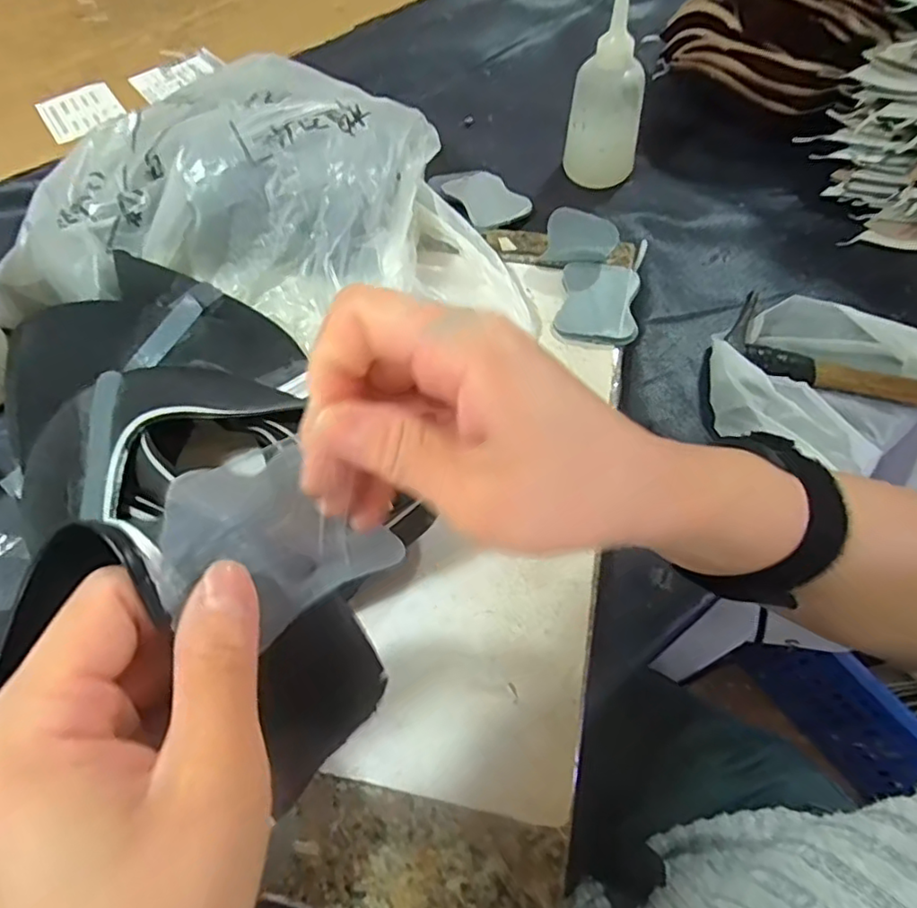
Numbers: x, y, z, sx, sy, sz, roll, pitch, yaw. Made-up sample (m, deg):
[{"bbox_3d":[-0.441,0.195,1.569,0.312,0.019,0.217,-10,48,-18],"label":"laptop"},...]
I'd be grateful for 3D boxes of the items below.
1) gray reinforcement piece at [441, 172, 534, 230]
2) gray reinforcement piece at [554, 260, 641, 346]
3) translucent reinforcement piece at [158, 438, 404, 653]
[{"bbox_3d":[0.026,-0.234,0.544,0.055,0.004,0.077,-29,63,-13],"label":"gray reinforcement piece"},{"bbox_3d":[0.111,-0.121,0.471,0.059,0.010,0.081,10,61,8],"label":"gray reinforcement piece"},{"bbox_3d":[-0.055,0.024,0.184,0.069,0.013,0.052,-32,96,-48],"label":"translucent reinforcement piece"}]

